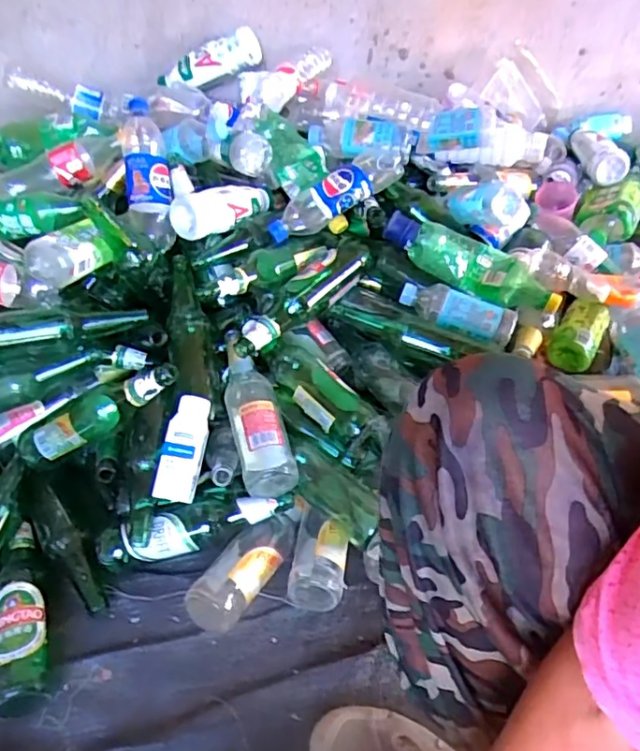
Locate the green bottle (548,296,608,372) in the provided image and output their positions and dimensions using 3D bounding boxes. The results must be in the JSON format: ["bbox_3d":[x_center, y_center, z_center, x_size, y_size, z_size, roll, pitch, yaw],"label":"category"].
[{"bbox_3d":[0.392,-0.062,0.870,0.066,0.061,0.110,29,72,17],"label":"green bottle"}]

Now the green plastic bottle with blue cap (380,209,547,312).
[{"bbox_3d":[0.220,-0.168,0.866,0.272,0.079,0.077,20,46,17],"label":"green plastic bottle with blue cap"}]

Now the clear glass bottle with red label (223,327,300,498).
[{"bbox_3d":[-0.091,0.044,0.800,0.075,0.072,0.244,-8,45,-11],"label":"clear glass bottle with red label"}]

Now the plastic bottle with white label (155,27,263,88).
[{"bbox_3d":[-0.199,-0.567,1.042,0.189,0.063,0.050,-8,40,23],"label":"plastic bottle with white label"}]

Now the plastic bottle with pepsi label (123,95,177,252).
[{"bbox_3d":[-0.269,-0.309,0.886,0.071,0.068,0.244,-6,87,-9],"label":"plastic bottle with pepsi label"}]

